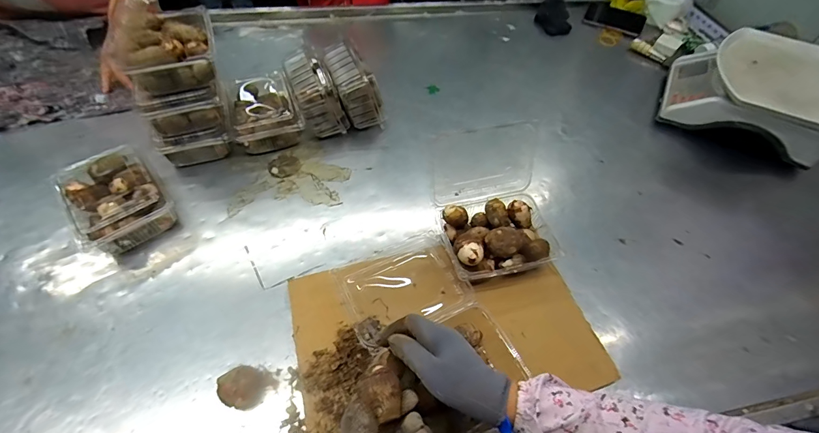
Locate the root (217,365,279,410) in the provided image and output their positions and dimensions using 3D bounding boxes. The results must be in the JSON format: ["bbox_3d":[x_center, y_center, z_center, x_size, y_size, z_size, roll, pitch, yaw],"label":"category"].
[{"bbox_3d":[-0.208,0.214,0.474,0.058,0.043,0.048,-38,66,-27],"label":"root"}]

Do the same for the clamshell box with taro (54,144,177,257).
[{"bbox_3d":[-0.478,-0.027,0.610,0.128,0.073,0.161,-35,65,-26],"label":"clamshell box with taro"}]

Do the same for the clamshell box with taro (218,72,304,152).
[{"bbox_3d":[-0.299,-0.216,0.756,0.127,0.084,0.179,-18,59,-17],"label":"clamshell box with taro"}]

